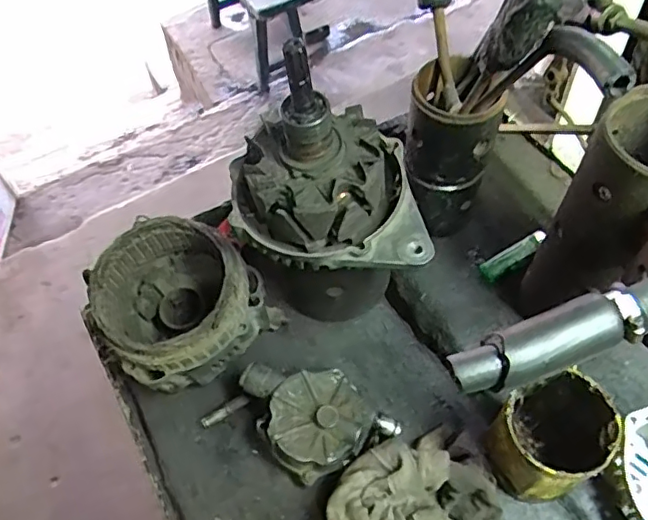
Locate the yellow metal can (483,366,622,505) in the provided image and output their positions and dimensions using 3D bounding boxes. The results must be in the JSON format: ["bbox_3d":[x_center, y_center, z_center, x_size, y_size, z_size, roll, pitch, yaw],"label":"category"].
[{"bbox_3d":[0.164,0.136,0.426,0.067,0.116,0.074,-26,58,-13],"label":"yellow metal can"}]

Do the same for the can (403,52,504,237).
[{"bbox_3d":[0.118,-0.102,0.539,0.076,0.163,0.076,-2,56,3],"label":"can"}]

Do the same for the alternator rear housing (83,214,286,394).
[{"bbox_3d":[-0.130,0.043,0.514,0.125,0.113,0.132,-2,56,3],"label":"alternator rear housing"}]

